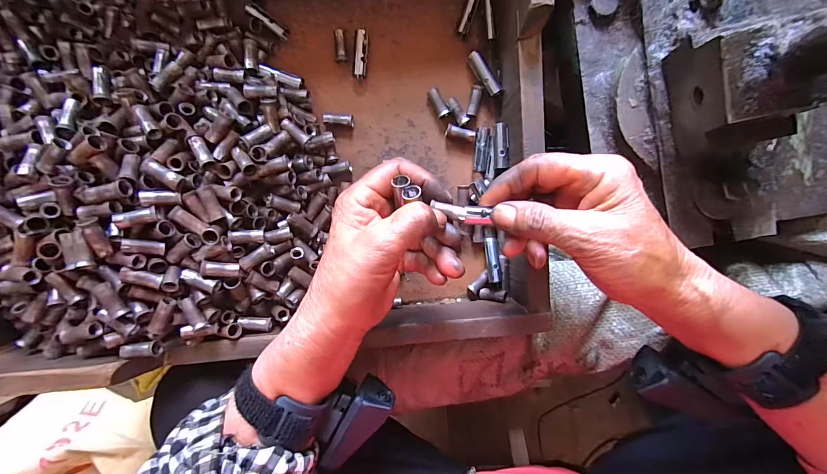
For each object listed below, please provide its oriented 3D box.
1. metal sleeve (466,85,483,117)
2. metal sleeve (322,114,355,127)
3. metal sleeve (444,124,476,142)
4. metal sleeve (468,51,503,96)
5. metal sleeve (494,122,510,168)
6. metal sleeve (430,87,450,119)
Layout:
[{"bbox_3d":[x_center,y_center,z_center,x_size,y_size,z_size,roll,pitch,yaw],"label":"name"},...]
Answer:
[{"bbox_3d":[0.052,-0.117,0.316,0.010,0.007,0.026,12,96,2],"label":"metal sleeve"},{"bbox_3d":[-0.064,-0.102,0.316,0.025,0.009,0.011,9,96,2],"label":"metal sleeve"},{"bbox_3d":[0.041,-0.089,0.318,0.026,0.007,0.010,16,96,1],"label":"metal sleeve"},{"bbox_3d":[0.061,-0.139,0.313,0.011,0.011,0.041,-32,93,5],"label":"metal sleeve"},{"bbox_3d":[0.074,-0.076,0.307,0.013,0.007,0.036,-3,95,3],"label":"metal sleeve"},{"bbox_3d":[0.022,-0.116,0.317,0.010,0.007,0.026,-22,94,5],"label":"metal sleeve"}]

